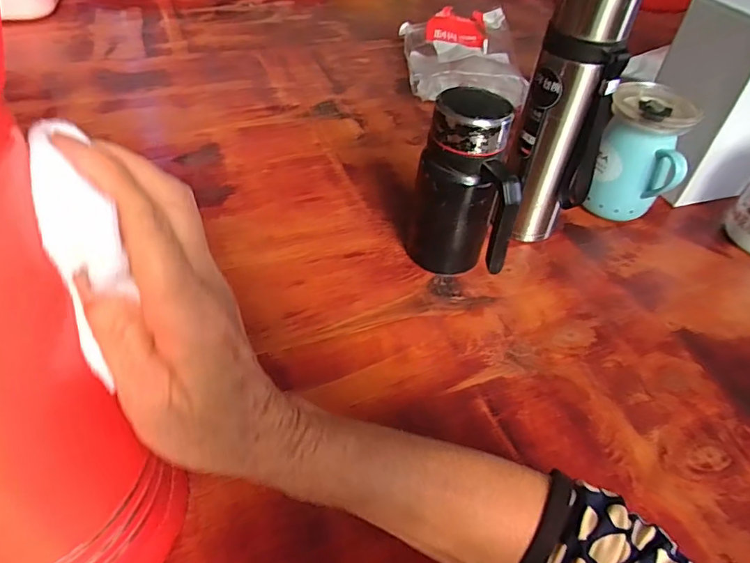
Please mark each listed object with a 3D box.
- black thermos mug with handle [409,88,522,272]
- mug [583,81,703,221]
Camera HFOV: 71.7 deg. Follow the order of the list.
[{"bbox_3d":[0.077,-0.074,0.448,0.083,0.162,0.087,10,45,3],"label":"black thermos mug with handle"},{"bbox_3d":[0.276,-0.131,0.554,0.078,0.126,0.104,16,46,10],"label":"mug"}]

